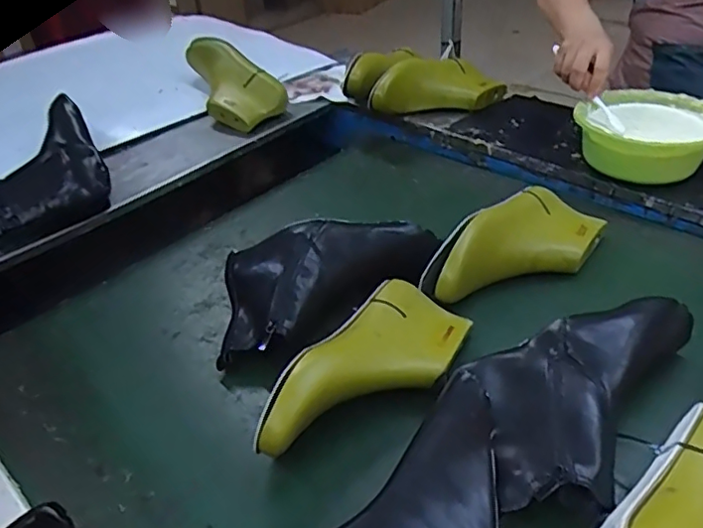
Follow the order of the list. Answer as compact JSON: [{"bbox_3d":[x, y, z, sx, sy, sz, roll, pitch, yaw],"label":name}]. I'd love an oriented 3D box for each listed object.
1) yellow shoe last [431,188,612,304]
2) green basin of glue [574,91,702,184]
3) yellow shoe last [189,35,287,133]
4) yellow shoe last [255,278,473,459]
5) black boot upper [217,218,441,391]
[{"bbox_3d":[0.206,-0.017,0.698,0.107,0.083,0.228,23,46,32],"label":"yellow shoe last"},{"bbox_3d":[0.421,-0.182,0.836,0.176,0.077,0.163,-4,38,3],"label":"green basin of glue"},{"bbox_3d":[-0.231,-0.344,1.079,0.117,0.100,0.268,-31,58,-25],"label":"yellow shoe last"},{"bbox_3d":[0.019,0.104,0.567,0.104,0.072,0.236,19,46,29],"label":"yellow shoe last"},{"bbox_3d":[-0.024,0.027,0.666,0.256,0.078,0.161,-10,38,-4],"label":"black boot upper"}]

